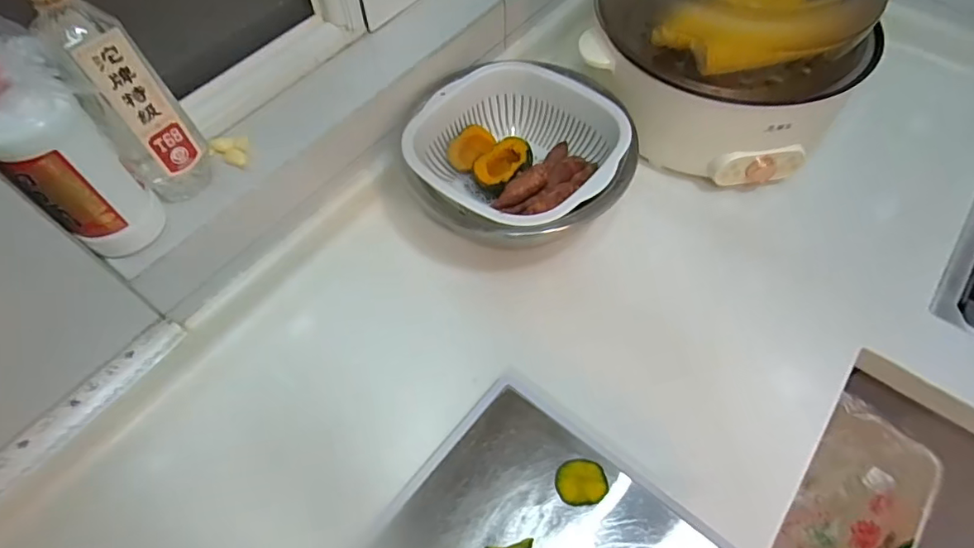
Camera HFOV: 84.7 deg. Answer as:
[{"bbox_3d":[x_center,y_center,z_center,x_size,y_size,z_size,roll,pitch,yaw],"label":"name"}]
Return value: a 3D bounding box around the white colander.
[{"bbox_3d":[0.038,-0.149,0.680,0.243,0.089,0.227,36,65,22],"label":"white colander"}]

